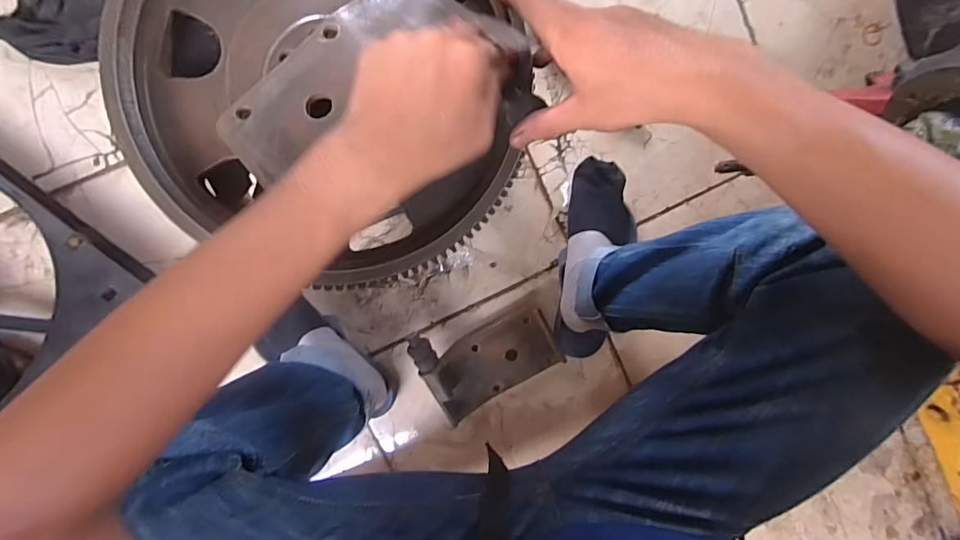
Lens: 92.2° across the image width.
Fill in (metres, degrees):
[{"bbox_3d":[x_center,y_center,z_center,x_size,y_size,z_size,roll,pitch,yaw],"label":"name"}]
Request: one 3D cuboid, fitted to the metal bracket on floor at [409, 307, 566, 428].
[{"bbox_3d":[0.015,0.133,0.711,0.207,0.059,0.150,-23,98,-3],"label":"metal bracket on floor"}]

